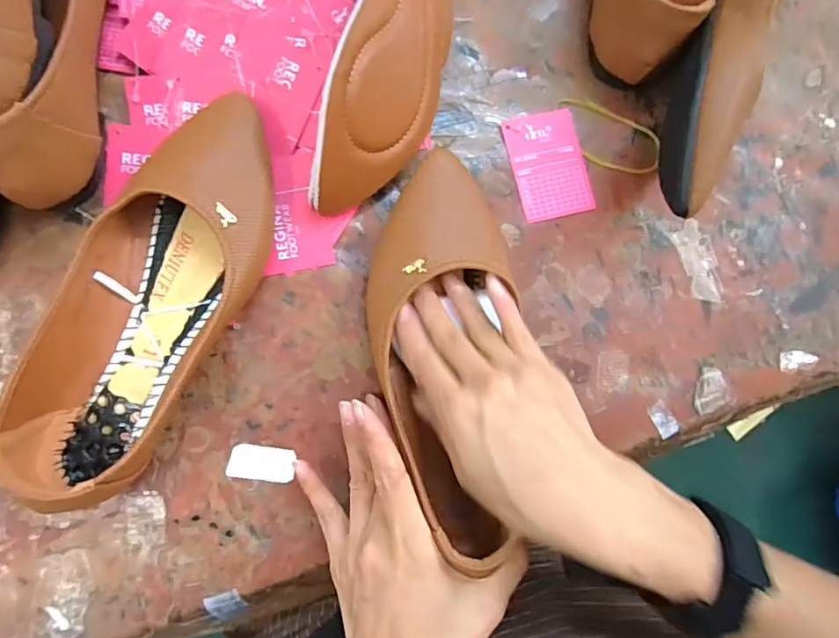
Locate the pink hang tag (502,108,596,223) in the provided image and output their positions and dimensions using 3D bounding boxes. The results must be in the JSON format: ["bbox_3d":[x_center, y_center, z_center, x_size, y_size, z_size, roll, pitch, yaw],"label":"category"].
[{"bbox_3d":[0.091,-0.109,0.372,0.052,0.004,0.074,-13,87,-9],"label":"pink hang tag"}]

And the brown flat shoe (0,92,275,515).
[{"bbox_3d":[-0.152,-0.015,0.303,0.093,0.056,0.249,28,82,-5],"label":"brown flat shoe"}]

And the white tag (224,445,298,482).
[{"bbox_3d":[-0.100,0.090,0.327,0.043,0.004,0.020,7,84,-7],"label":"white tag"}]

